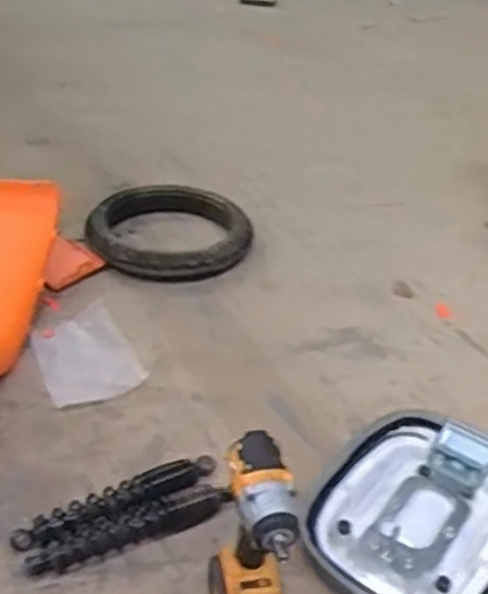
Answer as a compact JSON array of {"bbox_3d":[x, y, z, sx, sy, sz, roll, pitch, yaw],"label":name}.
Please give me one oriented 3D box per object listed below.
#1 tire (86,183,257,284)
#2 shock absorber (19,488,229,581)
[{"bbox_3d":[-0.156,-0.143,1.630,0.349,0.086,0.330,2,33,-5],"label":"tire"},{"bbox_3d":[-0.146,0.309,0.984,0.277,0.048,0.041,-15,38,-25],"label":"shock absorber"}]

